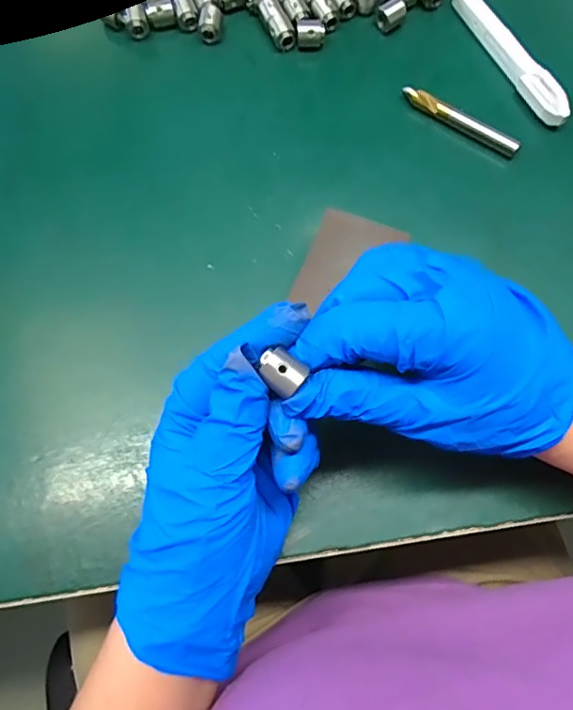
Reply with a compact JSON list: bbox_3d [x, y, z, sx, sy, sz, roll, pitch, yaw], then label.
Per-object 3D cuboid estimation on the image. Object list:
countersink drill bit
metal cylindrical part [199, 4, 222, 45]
[{"bbox_3d":[0.110,-0.149,0.345,0.079,0.012,0.010,33,75,10],"label":"countersink drill bit"},{"bbox_3d":[-0.051,-0.225,0.366,0.014,0.013,0.022,-2,73,-1],"label":"metal cylindrical part"}]

